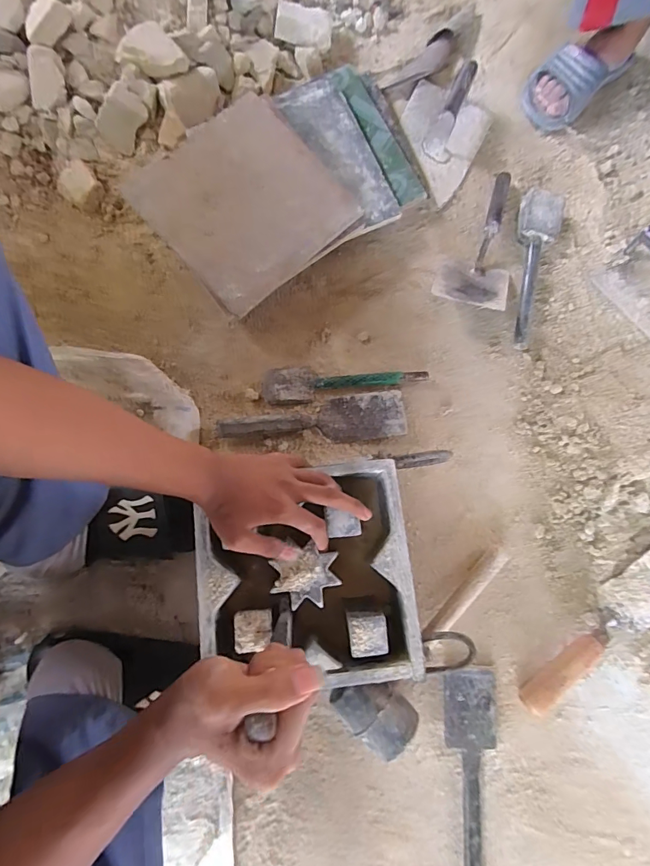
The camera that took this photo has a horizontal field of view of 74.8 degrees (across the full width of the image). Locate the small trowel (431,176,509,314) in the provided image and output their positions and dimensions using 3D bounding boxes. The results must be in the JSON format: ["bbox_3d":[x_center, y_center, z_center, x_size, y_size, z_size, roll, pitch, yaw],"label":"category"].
[{"bbox_3d":[0.256,-0.304,0.665,0.107,0.054,0.273,23,79,3],"label":"small trowel"}]

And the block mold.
[{"bbox_3d":[-0.022,0.159,0.494,0.226,0.086,0.221,-6,78,-3],"label":"block mold"}]

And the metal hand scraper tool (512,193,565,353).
[{"bbox_3d":[0.318,-0.257,0.661,0.063,0.040,0.271,16,78,2],"label":"metal hand scraper tool"}]

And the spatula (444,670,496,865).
[{"bbox_3d":[0.177,0.462,0.520,0.062,0.014,0.313,4,78,-1],"label":"spatula"}]

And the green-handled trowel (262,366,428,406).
[{"bbox_3d":[0.028,-0.084,0.636,0.242,0.019,0.055,-9,79,-3],"label":"green-handled trowel"}]

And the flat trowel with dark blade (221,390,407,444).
[{"bbox_3d":[-0.015,-0.015,0.607,0.260,0.025,0.068,-8,79,-3],"label":"flat trowel with dark blade"}]

